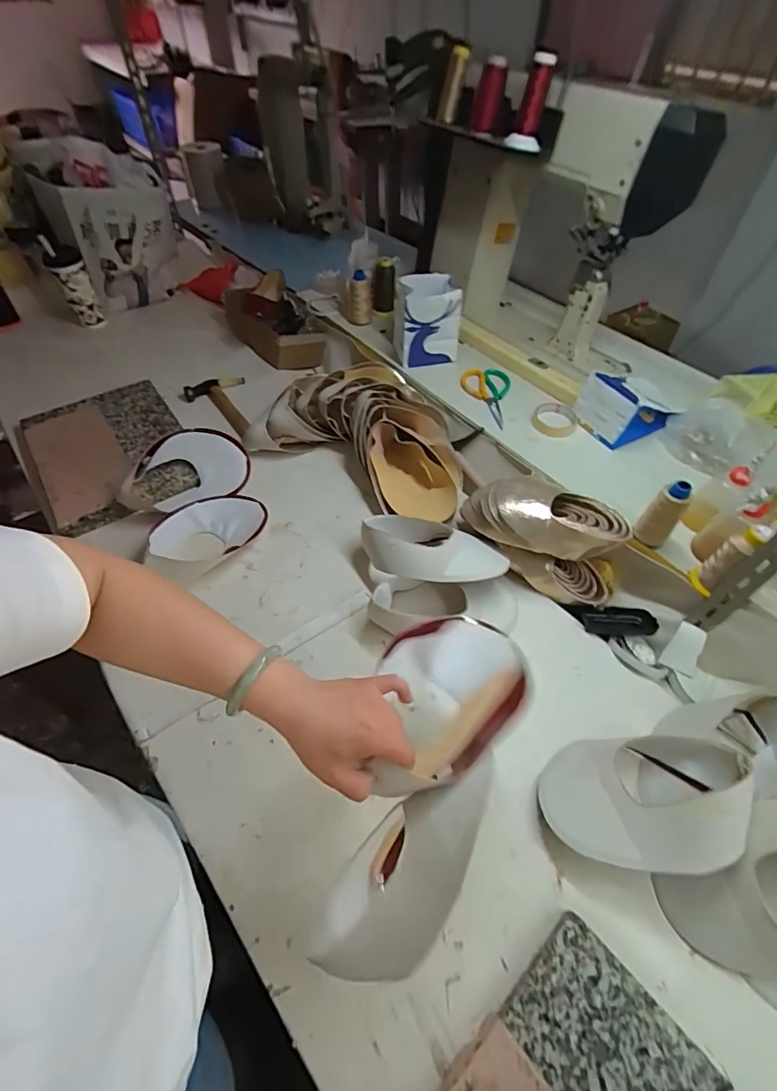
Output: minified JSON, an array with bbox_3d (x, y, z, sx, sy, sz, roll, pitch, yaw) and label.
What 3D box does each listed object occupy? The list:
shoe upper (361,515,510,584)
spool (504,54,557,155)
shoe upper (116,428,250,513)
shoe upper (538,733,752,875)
[{"bbox_3d":[0.068,0.017,0.766,0.239,0.093,0.136,17,53,10],"label":"shoe upper"},{"bbox_3d":[0.247,-0.766,0.806,0.056,0.120,0.076,14,52,8],"label":"spool"},{"bbox_3d":[-0.385,-0.145,0.876,0.230,0.068,0.127,-16,54,-15],"label":"shoe upper"},{"bbox_3d":[0.300,0.293,0.544,0.220,0.111,0.149,2,52,-1],"label":"shoe upper"}]

